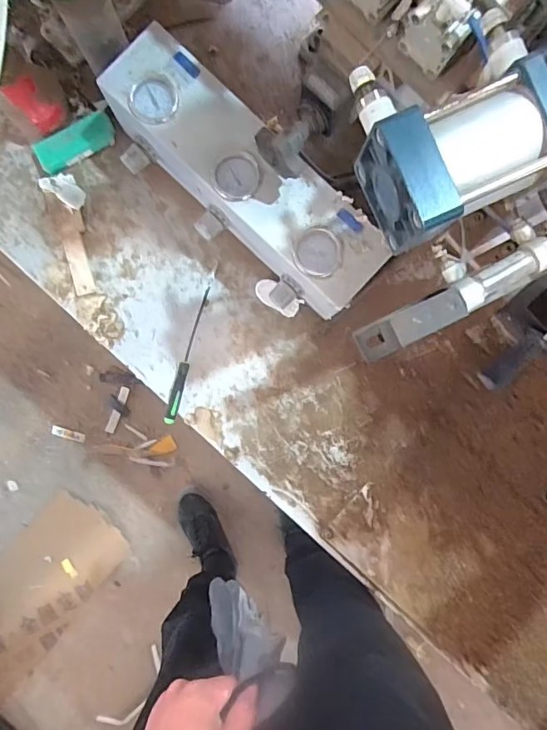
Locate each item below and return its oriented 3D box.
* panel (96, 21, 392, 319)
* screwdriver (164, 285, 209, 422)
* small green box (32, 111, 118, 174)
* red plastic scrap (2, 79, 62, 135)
[{"bbox_3d":[-0.034,-0.228,0.592,0.385,0.060,0.110,43,89,-1],"label":"panel"},{"bbox_3d":[-0.123,-0.014,0.678,0.017,0.018,0.196,14,90,-1],"label":"screwdriver"},{"bbox_3d":[-0.274,-0.307,0.670,0.110,0.016,0.044,-34,121,-5],"label":"small green box"},{"bbox_3d":[-0.310,-0.340,0.625,0.040,0.077,0.039,-42,91,-1],"label":"red plastic scrap"}]

